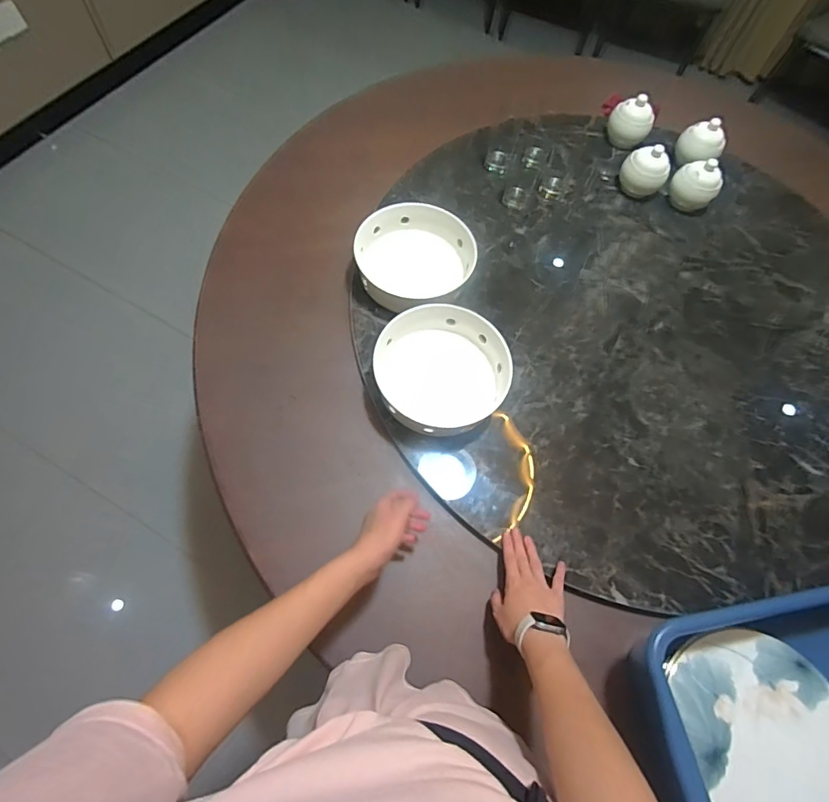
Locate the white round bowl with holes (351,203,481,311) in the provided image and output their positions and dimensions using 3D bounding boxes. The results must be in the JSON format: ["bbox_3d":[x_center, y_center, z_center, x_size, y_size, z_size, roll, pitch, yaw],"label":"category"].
[{"bbox_3d":[0.003,-0.298,0.911,0.241,0.059,0.225,-21,62,-11],"label":"white round bowl with holes"}]

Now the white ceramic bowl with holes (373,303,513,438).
[{"bbox_3d":[0.048,-0.047,0.816,0.227,0.096,0.229,-1,60,1],"label":"white ceramic bowl with holes"}]

